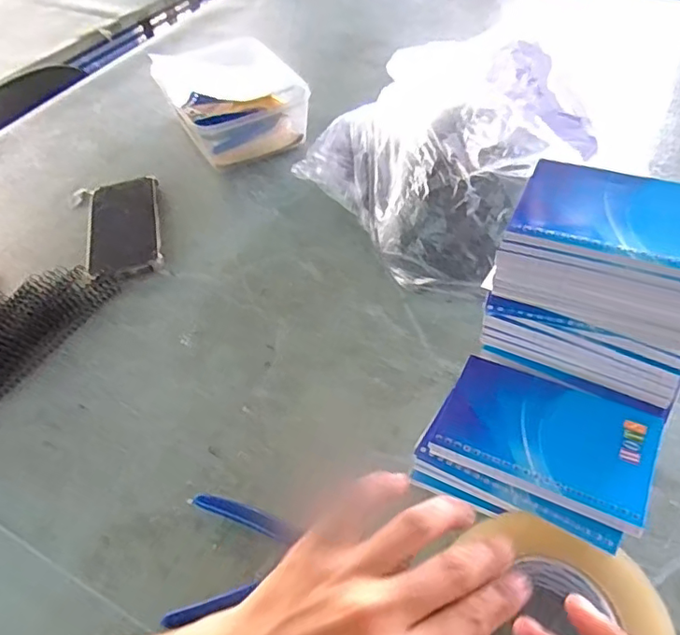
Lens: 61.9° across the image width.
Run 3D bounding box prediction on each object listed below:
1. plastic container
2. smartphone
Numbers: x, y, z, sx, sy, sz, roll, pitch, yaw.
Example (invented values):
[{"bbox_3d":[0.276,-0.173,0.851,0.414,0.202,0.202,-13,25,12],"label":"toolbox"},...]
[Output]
[{"bbox_3d":[-0.149,-0.310,0.798,0.177,0.080,0.217,-24,51,-14],"label":"plastic container"},{"bbox_3d":[-0.255,-0.111,0.675,0.080,0.013,0.184,-10,46,-10],"label":"smartphone"}]

